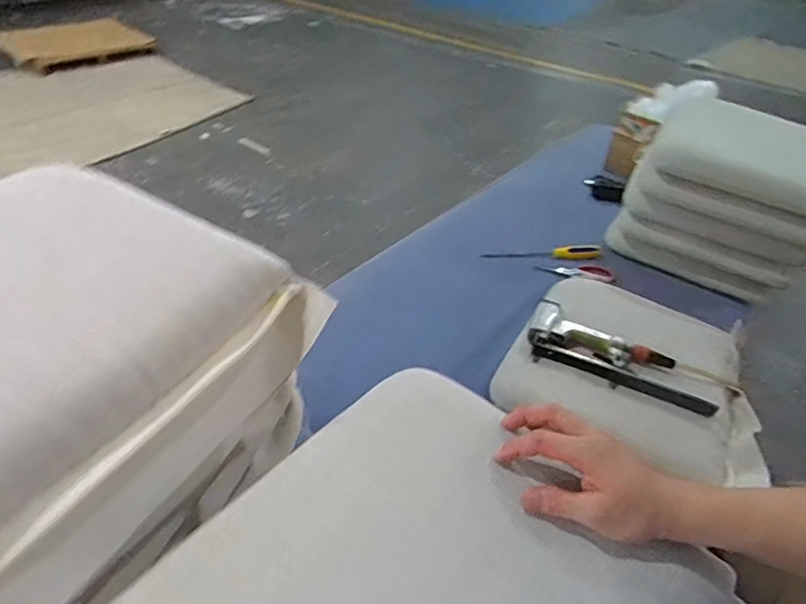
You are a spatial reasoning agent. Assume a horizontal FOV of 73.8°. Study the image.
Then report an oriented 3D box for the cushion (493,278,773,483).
[{"bbox_3d":[0.417,0.096,0.969,0.408,0.072,0.395,19,40,16],"label":"cushion"}]

